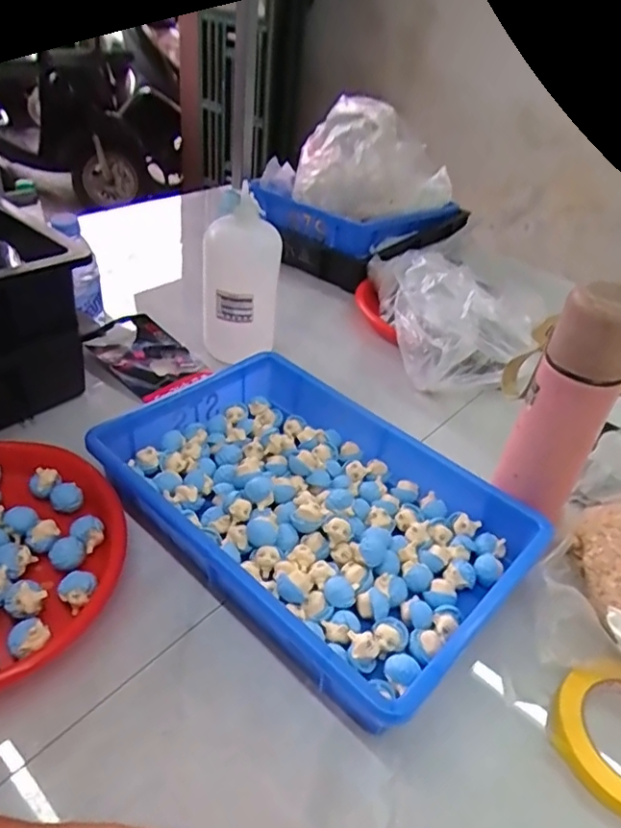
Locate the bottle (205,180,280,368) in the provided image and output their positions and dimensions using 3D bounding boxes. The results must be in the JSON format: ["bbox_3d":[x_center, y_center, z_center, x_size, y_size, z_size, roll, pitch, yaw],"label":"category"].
[{"bbox_3d":[-0.088,-0.154,0.727,0.083,0.207,0.072,-30,49,-33],"label":"bottle"}]

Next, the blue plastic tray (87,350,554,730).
[{"bbox_3d":[0.003,0.078,0.544,0.366,0.054,0.247,32,47,31],"label":"blue plastic tray"}]

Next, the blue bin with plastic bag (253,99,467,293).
[{"bbox_3d":[0.099,-0.423,1.055,0.277,0.222,0.360,29,42,25],"label":"blue bin with plastic bag"}]

